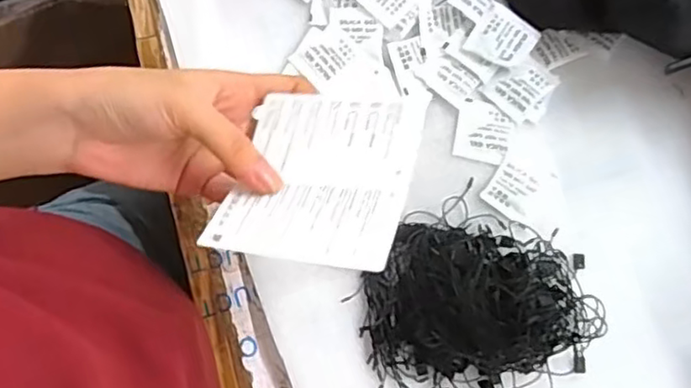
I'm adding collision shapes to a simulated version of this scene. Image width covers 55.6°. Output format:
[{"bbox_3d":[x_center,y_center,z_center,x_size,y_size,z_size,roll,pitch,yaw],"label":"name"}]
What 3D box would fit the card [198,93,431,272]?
[{"bbox_3d":[-0.013,-0.009,0.319,0.088,0.008,0.098,5,56,18],"label":"card"}]

